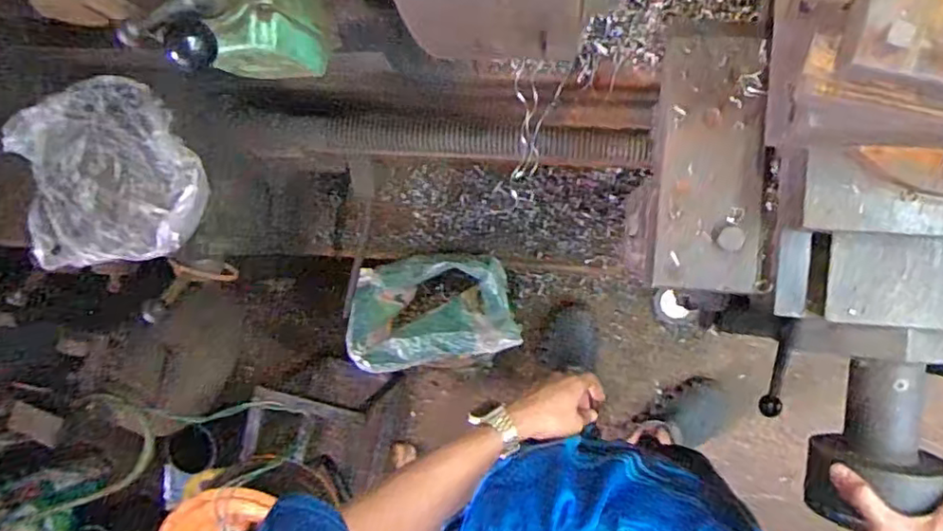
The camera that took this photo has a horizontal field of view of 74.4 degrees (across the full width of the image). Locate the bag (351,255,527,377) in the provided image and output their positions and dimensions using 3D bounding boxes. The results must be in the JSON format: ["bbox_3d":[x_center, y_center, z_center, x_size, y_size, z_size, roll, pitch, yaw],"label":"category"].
[{"bbox_3d":[-0.058,0.069,1.062,0.252,0.243,0.168,-8,91,8],"label":"bag"}]

